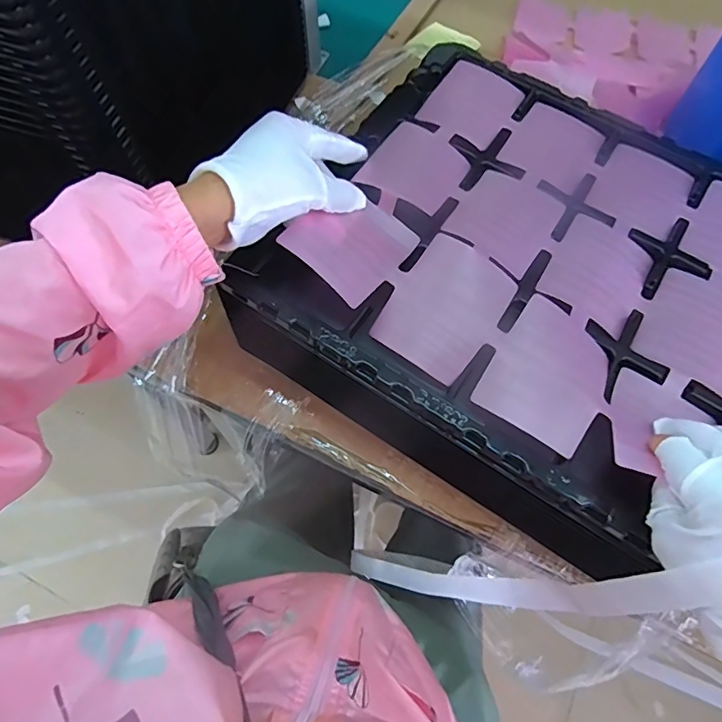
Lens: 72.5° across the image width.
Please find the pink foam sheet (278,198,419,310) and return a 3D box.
[{"bbox_3d":[-0.006,-0.084,0.349,0.070,0.005,0.085,42,56,0],"label":"pink foam sheet"}]

